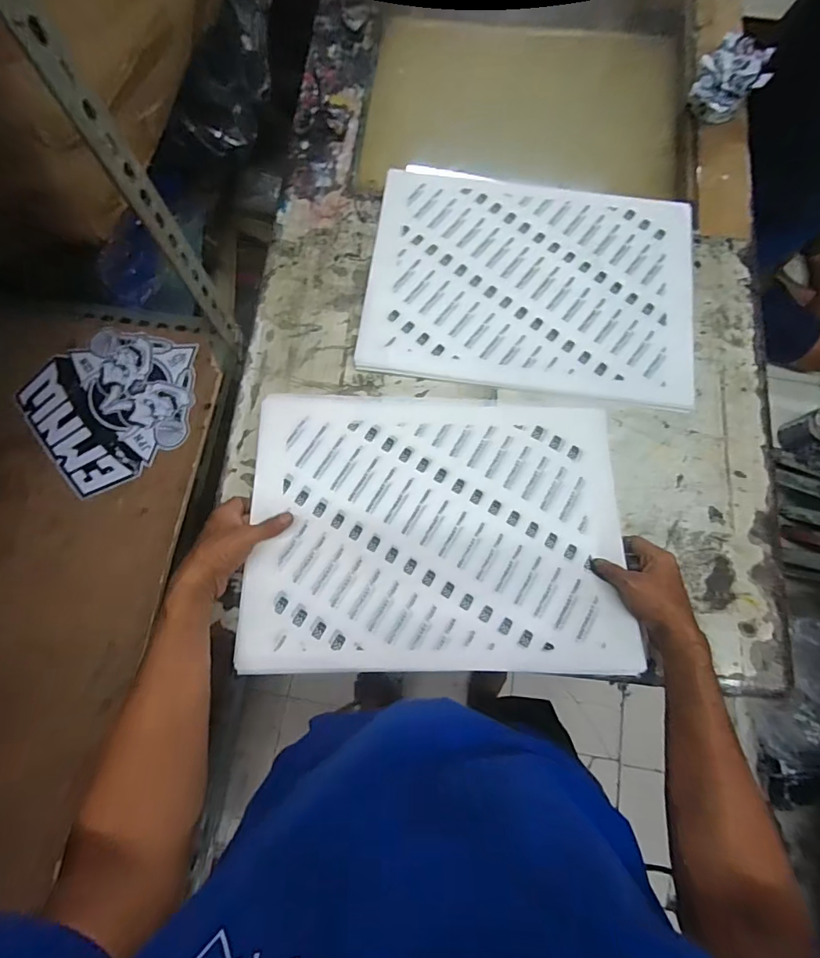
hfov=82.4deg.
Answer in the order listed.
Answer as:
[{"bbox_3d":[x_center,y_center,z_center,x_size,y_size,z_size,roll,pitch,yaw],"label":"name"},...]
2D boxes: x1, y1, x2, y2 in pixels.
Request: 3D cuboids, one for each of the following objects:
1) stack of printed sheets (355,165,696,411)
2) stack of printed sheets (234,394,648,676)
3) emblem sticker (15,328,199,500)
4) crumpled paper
[{"bbox_3d":[0.171,-0.281,0.654,0.444,0.014,0.330,8,77,2],"label":"stack of printed sheets"},{"bbox_3d":[0.033,0.056,0.563,0.436,0.050,0.328,1,78,-1],"label":"stack of printed sheets"},{"bbox_3d":[-0.359,-0.098,0.580,0.195,0.007,0.184,-35,81,-10],"label":"emblem sticker"},{"bbox_3d":[0.487,-0.610,0.721,0.099,0.054,0.135,35,79,8],"label":"crumpled paper"}]

